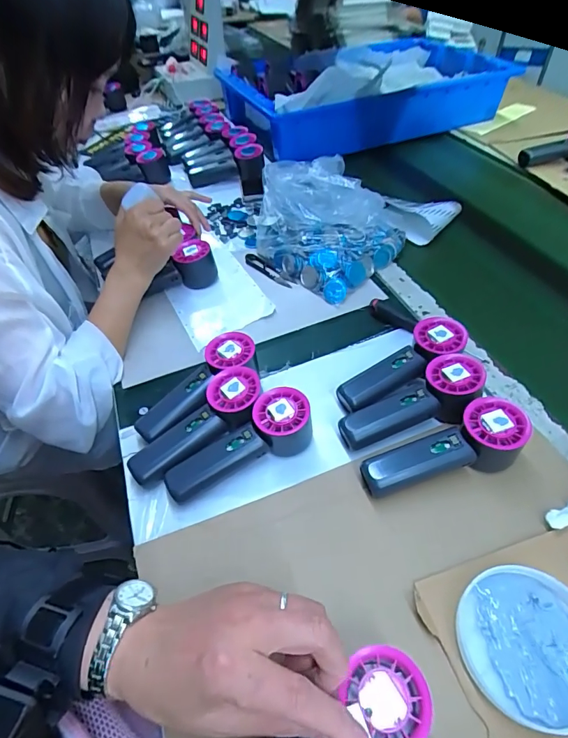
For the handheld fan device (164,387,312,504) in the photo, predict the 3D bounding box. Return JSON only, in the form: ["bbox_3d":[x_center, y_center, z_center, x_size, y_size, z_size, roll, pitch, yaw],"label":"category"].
[{"bbox_3d":[-0.045,0.074,0.419,0.152,0.054,0.048,-22,50,-15],"label":"handheld fan device"}]

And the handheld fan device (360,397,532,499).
[{"bbox_3d":[0.149,0.074,0.399,0.155,0.052,0.055,-11,48,-5],"label":"handheld fan device"}]

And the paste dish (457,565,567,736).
[{"bbox_3d":[0.177,0.196,0.299,0.093,0.023,0.093,-2,48,2],"label":"paste dish"}]

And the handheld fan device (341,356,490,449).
[{"bbox_3d":[0.134,0.039,0.442,0.156,0.046,0.057,-26,50,-1],"label":"handheld fan device"}]

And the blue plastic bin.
[{"bbox_3d":[0.194,-0.689,0.998,0.609,0.150,0.430,-22,50,-15],"label":"blue plastic bin"}]

